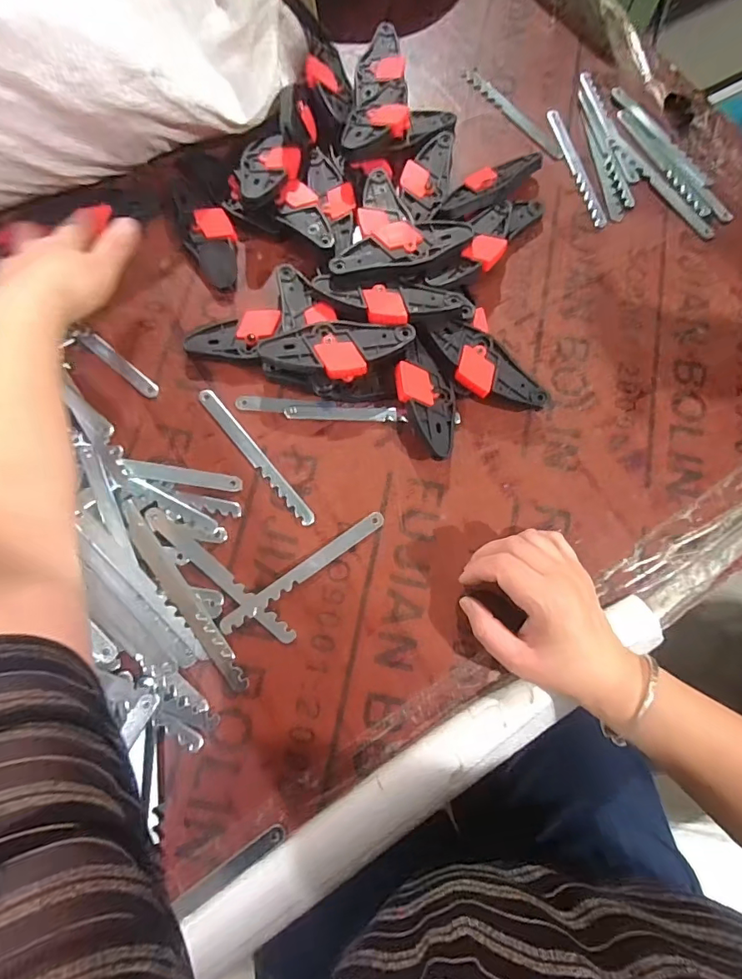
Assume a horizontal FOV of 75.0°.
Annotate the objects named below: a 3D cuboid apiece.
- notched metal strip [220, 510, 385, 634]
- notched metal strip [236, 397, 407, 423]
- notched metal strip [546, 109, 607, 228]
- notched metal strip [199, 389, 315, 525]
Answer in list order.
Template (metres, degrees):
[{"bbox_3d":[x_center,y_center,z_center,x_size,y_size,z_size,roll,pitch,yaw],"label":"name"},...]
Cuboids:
[{"bbox_3d":[-0.052,0.061,0.378,0.145,0.004,0.014,-34,79,-13],"label":"notched metal strip"},{"bbox_3d":[-0.043,-0.069,0.416,0.140,0.005,0.018,3,75,0],"label":"notched metal strip"},{"bbox_3d":[0.209,-0.330,0.492,0.016,0.004,0.149,-12,76,-4],"label":"notched metal strip"},{"bbox_3d":[-0.095,-0.028,0.403,0.014,0.004,0.145,-39,79,-10],"label":"notched metal strip"}]

